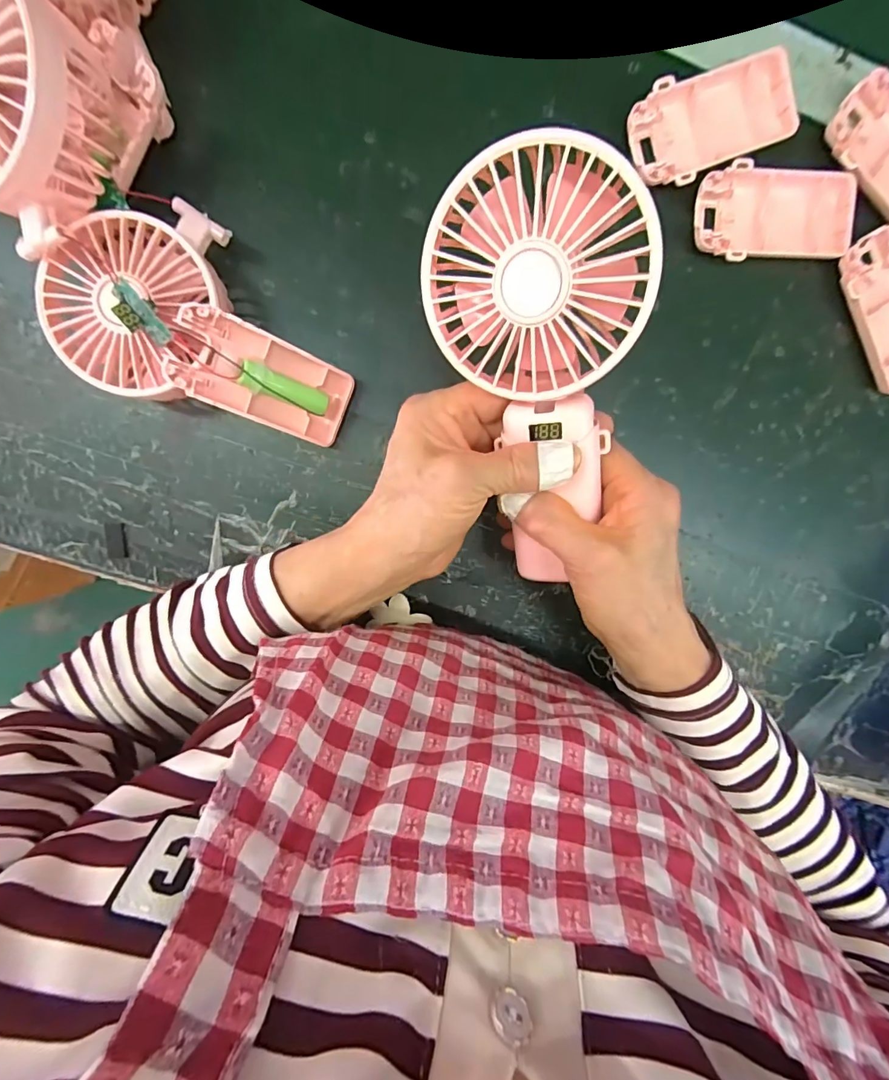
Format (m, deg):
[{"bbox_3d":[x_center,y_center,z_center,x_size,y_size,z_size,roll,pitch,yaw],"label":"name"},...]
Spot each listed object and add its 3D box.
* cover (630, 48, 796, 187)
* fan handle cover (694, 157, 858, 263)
[{"bbox_3d":[0.154,-0.241,0.276,0.096,0.012,0.050,-19,100,0],"label":"cover"},{"bbox_3d":[0.197,-0.195,0.286,0.095,0.014,0.050,-5,100,-3],"label":"fan handle cover"}]

